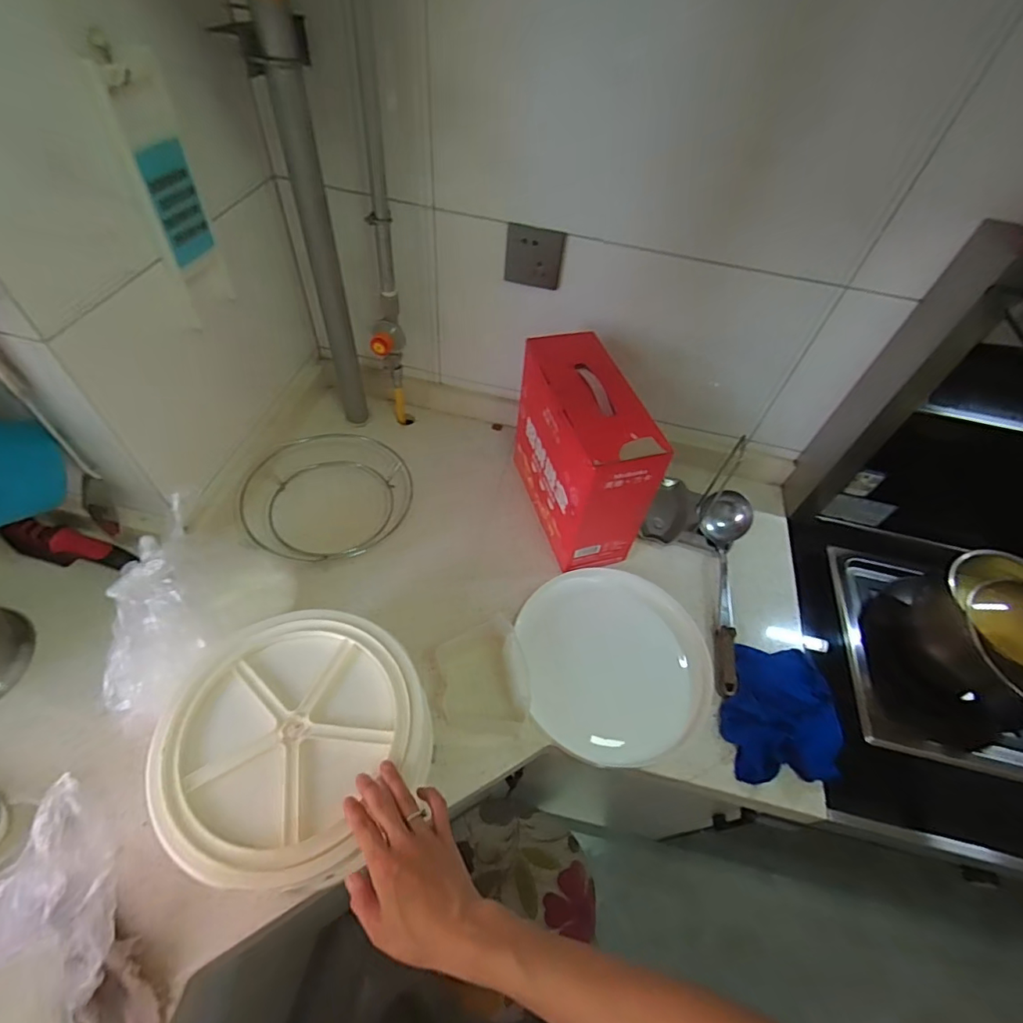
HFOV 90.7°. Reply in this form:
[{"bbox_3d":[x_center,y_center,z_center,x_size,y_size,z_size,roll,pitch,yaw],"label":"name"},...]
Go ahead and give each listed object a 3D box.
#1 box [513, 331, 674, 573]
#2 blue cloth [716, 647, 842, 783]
[{"bbox_3d":[0.105,-0.087,0.792,0.119,0.262,0.264,-10,55,-13],"label":"box"},{"bbox_3d":[0.371,0.272,0.704,0.163,0.042,0.181,1,53,-5],"label":"blue cloth"}]

